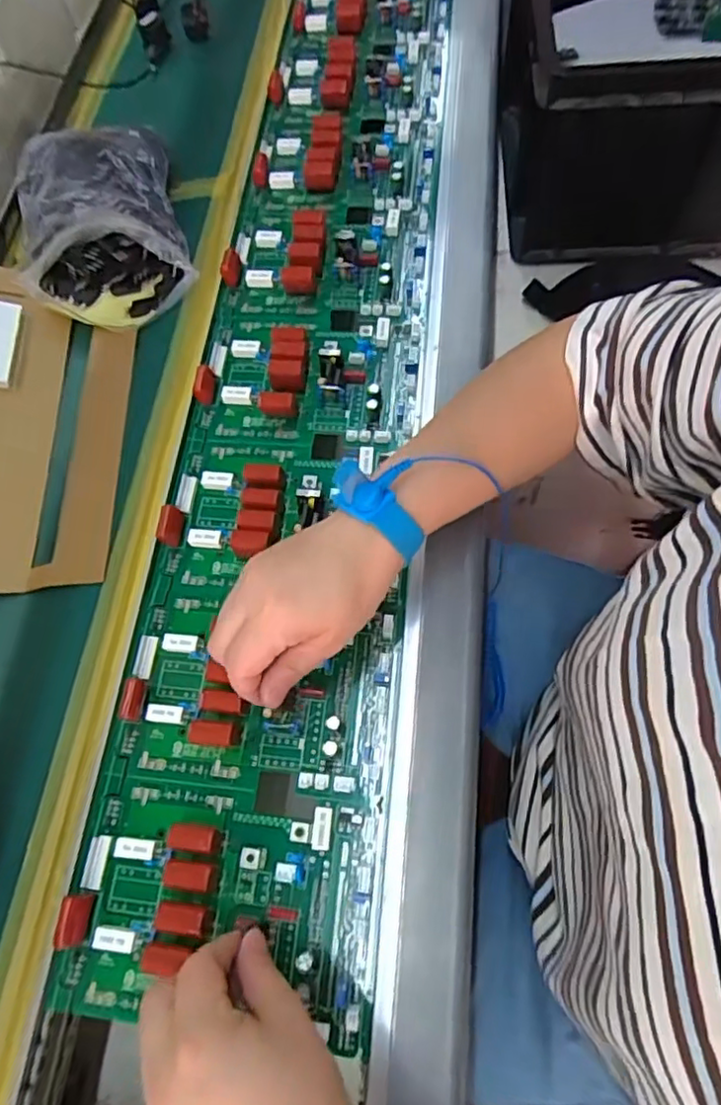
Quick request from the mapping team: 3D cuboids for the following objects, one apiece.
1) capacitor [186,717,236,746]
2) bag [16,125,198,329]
[{"bbox_3d":[-0.089,0.109,0.371,0.027,0.018,0.015,6,69,8],"label":"capacitor"},{"bbox_3d":[-0.218,-0.275,0.507,0.130,0.060,0.187,-17,67,-2],"label":"bag"}]

